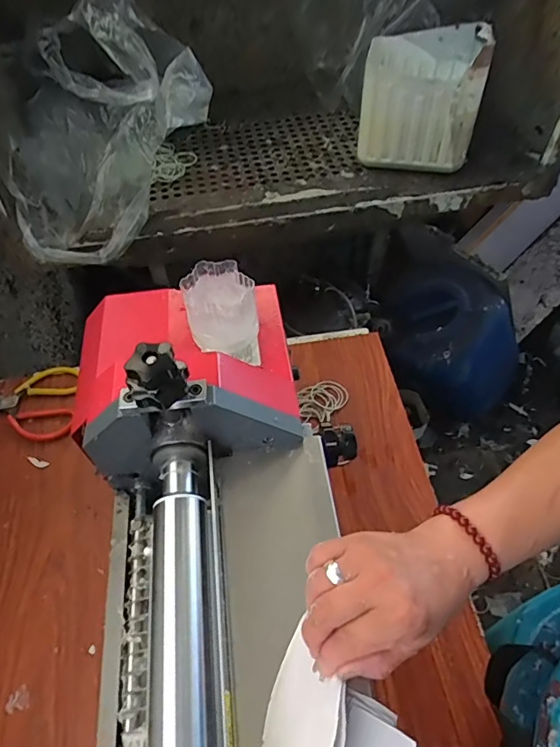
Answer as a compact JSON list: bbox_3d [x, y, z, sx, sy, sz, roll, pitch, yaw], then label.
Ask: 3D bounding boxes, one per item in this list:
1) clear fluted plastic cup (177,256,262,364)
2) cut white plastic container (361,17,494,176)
[{"bbox_3d":[-0.061,-0.062,0.513,0.074,0.074,0.089,-9,54,-4],"label":"clear fluted plastic cup"},{"bbox_3d":[0.233,-0.457,0.808,0.185,0.186,0.162,11,55,10],"label":"cut white plastic container"}]

